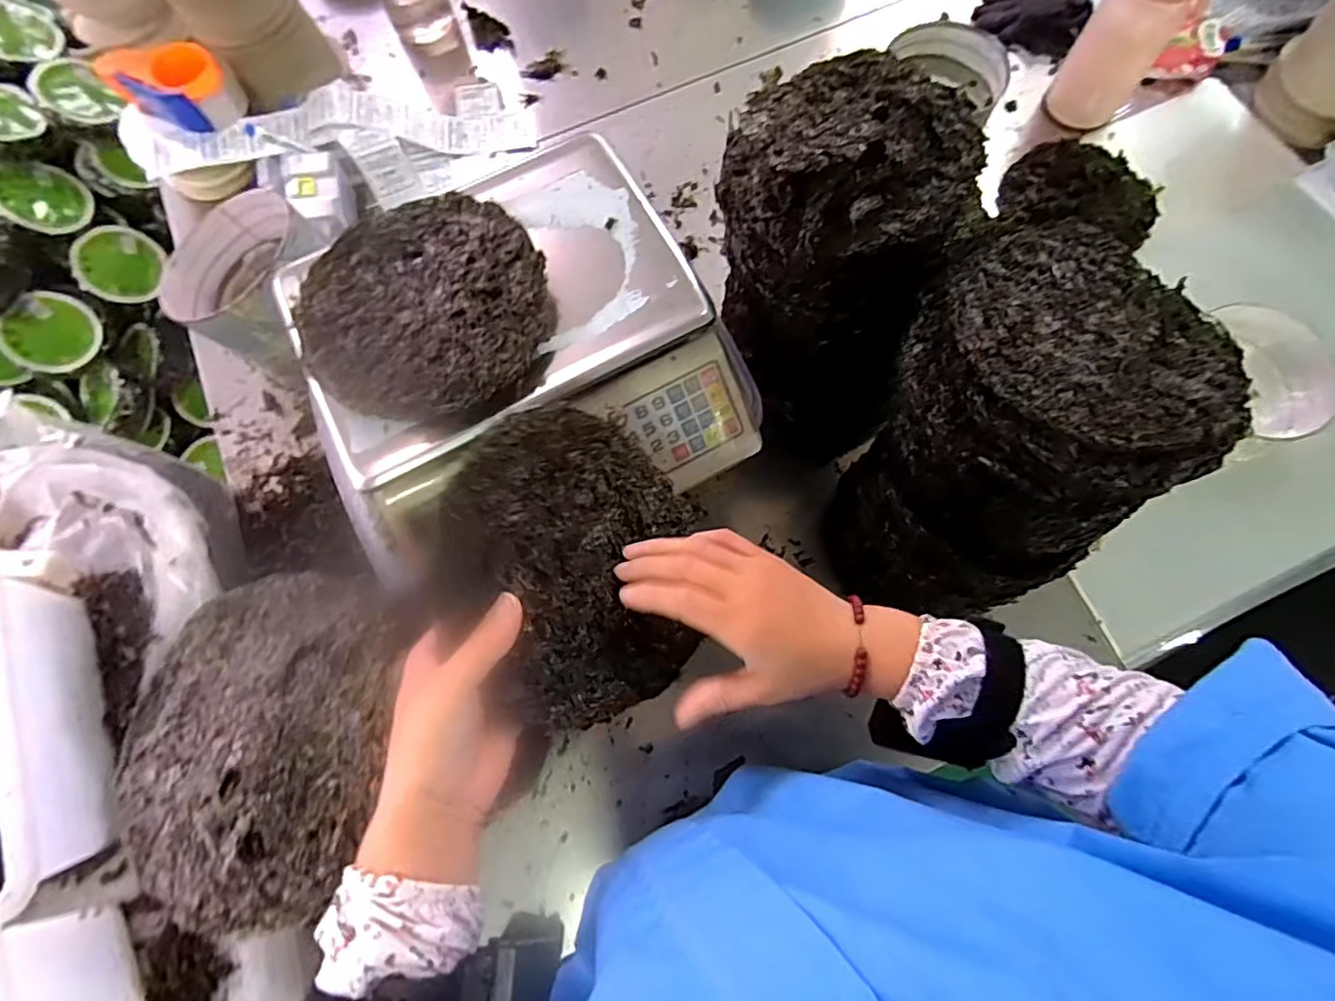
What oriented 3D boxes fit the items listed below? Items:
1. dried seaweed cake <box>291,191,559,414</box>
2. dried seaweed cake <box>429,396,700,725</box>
[{"bbox_3d":[-0.196,-0.161,0.494,0.189,0.031,0.198,-28,75,-6],"label":"dried seaweed cake"},{"bbox_3d":[-0.046,0.033,0.384,0.174,0.019,0.185,14,70,-43],"label":"dried seaweed cake"}]

